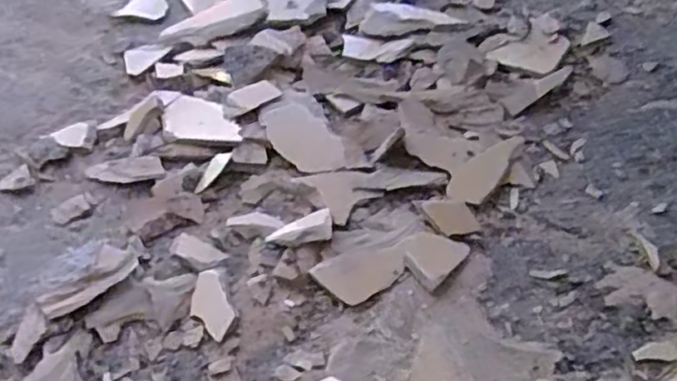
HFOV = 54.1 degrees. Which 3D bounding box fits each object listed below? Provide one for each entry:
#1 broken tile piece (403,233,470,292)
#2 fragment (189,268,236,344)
[{"bbox_3d":[0.094,0.067,0.682,0.056,0.005,0.068,26,53,32],"label":"broken tile piece"},{"bbox_3d":[-0.132,0.117,0.676,0.037,0.004,0.087,-22,44,-13],"label":"fragment"}]

